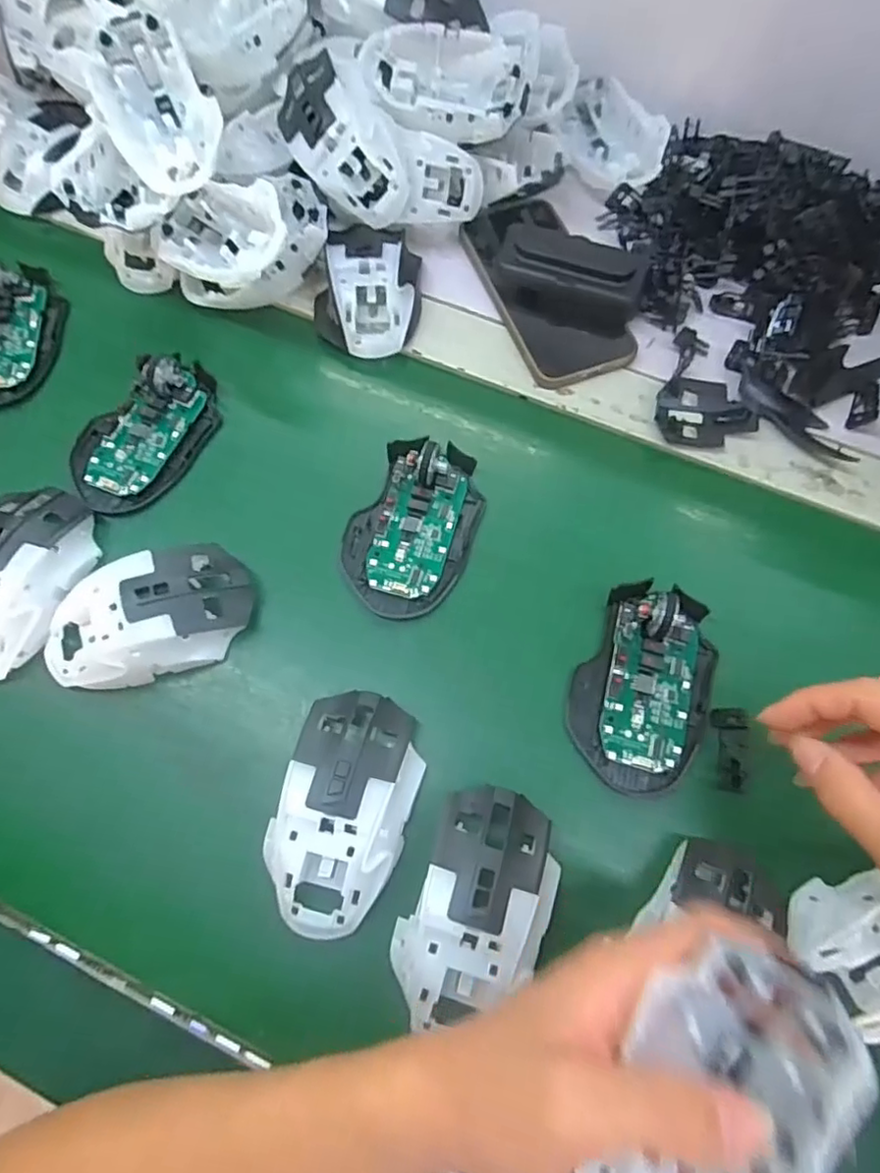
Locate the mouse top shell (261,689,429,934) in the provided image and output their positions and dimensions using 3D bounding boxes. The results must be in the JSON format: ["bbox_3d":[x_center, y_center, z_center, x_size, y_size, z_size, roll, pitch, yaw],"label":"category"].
[{"bbox_3d":[-0.047,0.113,0.306,0.062,0.038,0.114,13,73,6],"label":"mouse top shell"}]

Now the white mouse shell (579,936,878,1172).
[{"bbox_3d":[0.087,0.178,0.200,0.061,0.043,0.114,28,80,10],"label":"white mouse shell"}]

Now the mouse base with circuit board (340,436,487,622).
[{"bbox_3d":[-0.016,-0.039,0.364,0.073,0.025,0.111,19,74,7],"label":"mouse base with circuit board"}]

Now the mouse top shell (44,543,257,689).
[{"bbox_3d":[-0.163,0.019,0.340,0.115,0.039,0.062,-22,73,-5],"label":"mouse top shell"}]

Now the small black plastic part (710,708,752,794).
[{"bbox_3d":[0.155,0.086,0.326,0.017,0.009,0.043,12,73,5],"label":"small black plastic part"}]

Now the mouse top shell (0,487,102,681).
[{"bbox_3d":[-0.245,-0.005,0.348,0.064,0.037,0.113,12,73,5],"label":"mouse top shell"}]

